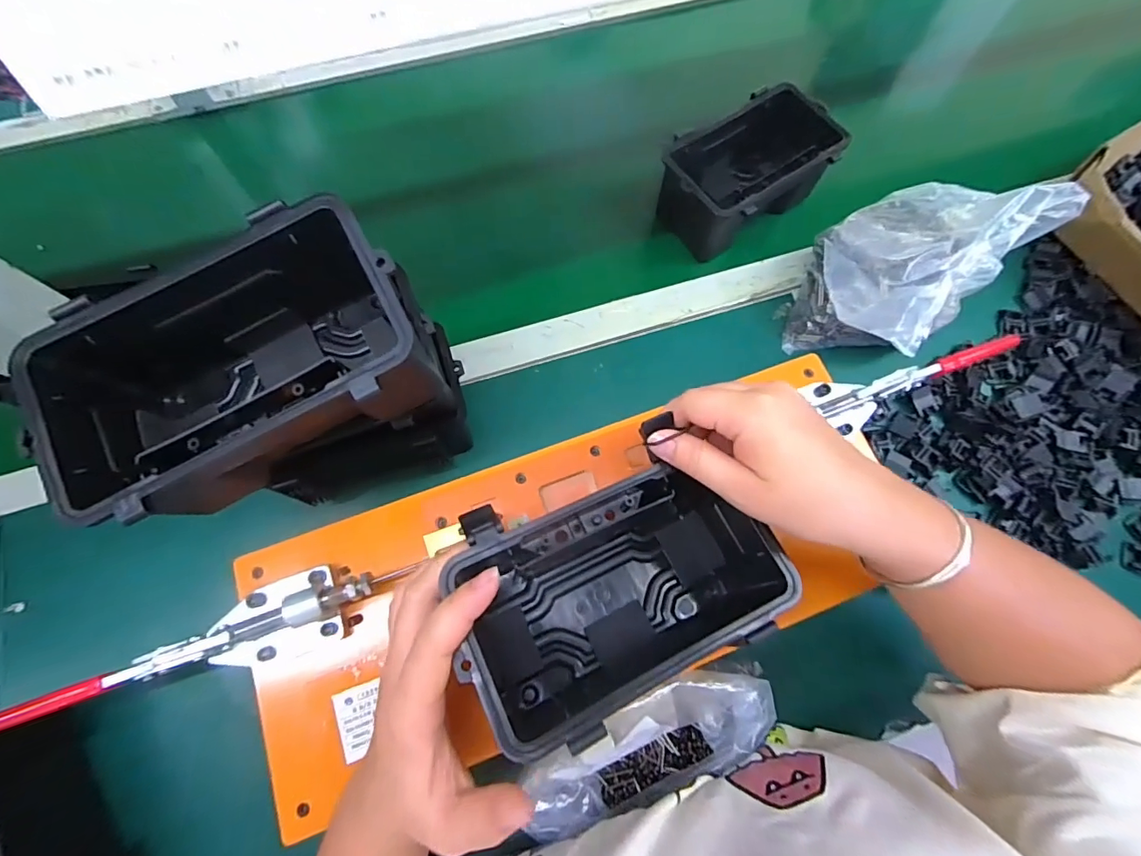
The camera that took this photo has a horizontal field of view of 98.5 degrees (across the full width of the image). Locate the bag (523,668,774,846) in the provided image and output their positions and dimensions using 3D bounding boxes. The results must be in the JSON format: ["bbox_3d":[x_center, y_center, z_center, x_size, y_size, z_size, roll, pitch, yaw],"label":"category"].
[{"bbox_3d":[0.052,0.211,0.326,0.174,0.040,0.062,-26,75,-9],"label":"bag"}]

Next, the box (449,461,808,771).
[{"bbox_3d":[0.029,0.095,0.286,0.173,0.093,0.108,-18,74,-7],"label":"box"}]

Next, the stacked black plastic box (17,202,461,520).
[{"bbox_3d":[-0.166,-0.026,0.259,0.178,0.088,0.109,-28,75,-9],"label":"stacked black plastic box"}]

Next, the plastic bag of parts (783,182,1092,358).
[{"bbox_3d":[0.286,-0.143,0.436,0.162,0.150,0.126,-34,76,-11],"label":"plastic bag of parts"}]

